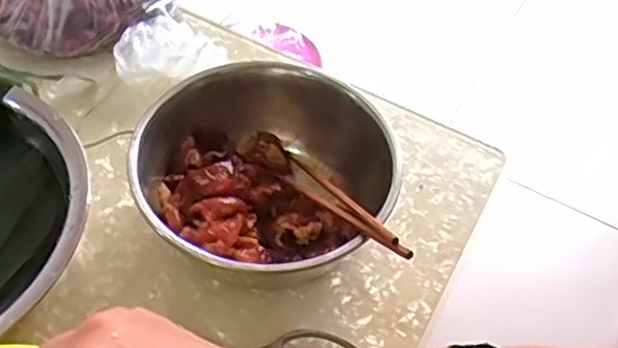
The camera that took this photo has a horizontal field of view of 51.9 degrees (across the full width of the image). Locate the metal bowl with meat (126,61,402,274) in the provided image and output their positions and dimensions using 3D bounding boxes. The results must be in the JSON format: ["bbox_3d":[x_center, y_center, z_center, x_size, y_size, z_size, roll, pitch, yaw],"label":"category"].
[{"bbox_3d":[-0.042,0.012,0.629,0.235,0.111,0.237,3,51,-4],"label":"metal bowl with meat"}]

